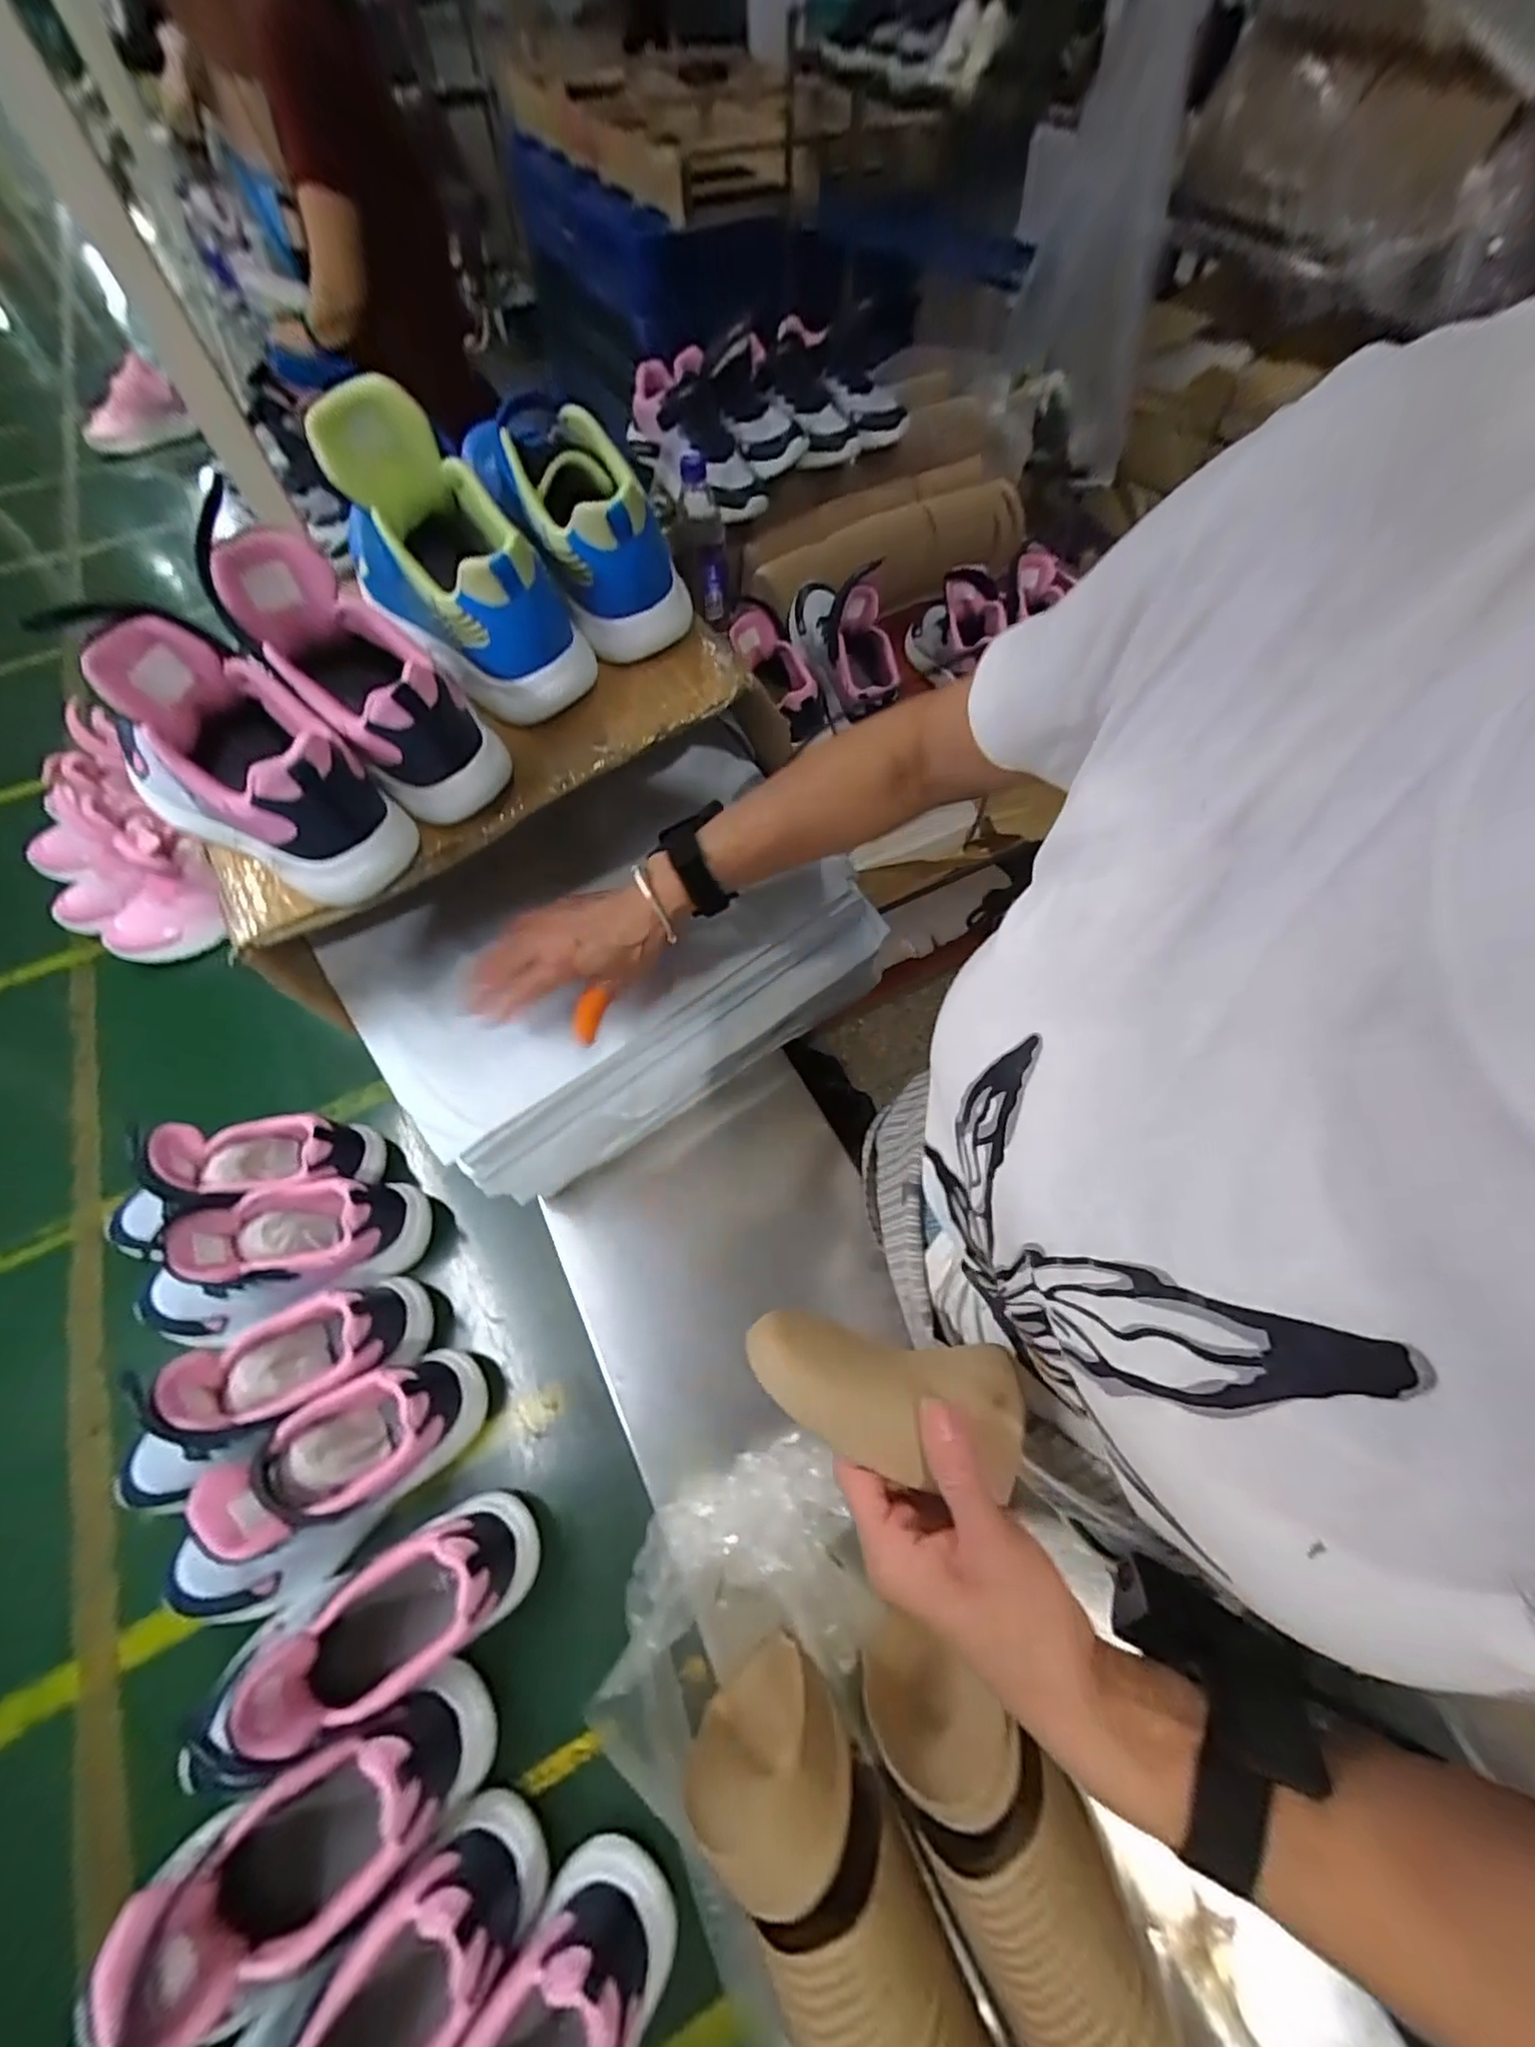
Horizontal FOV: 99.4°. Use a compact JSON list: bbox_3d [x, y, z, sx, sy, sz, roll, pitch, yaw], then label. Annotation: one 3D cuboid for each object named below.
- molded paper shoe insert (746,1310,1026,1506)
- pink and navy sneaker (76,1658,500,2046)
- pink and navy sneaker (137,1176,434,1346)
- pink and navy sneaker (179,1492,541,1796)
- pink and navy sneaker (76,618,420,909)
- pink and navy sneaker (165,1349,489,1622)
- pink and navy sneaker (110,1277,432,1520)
[{"bbox_3d":[0.056,0.178,0.312,0.131,0.026,0.058,10,62,3],"label":"molded paper shoe insert"},{"bbox_3d":[-0.262,0.471,0.372,0.177,0.099,0.077,-30,64,-14],"label":"pink and navy sneaker"},{"bbox_3d":[-0.415,0.189,0.533,0.228,0.095,0.087,-22,63,-10],"label":"pink and navy sneaker"},{"bbox_3d":[-0.270,0.397,0.414,0.218,0.107,0.081,-25,63,-11],"label":"pink and navy sneaker"},{"bbox_3d":[-0.307,-0.156,0.376,0.178,0.111,0.084,31,67,18],"label":"pink and navy sneaker"},{"bbox_3d":[-0.324,0.330,0.464,0.223,0.104,0.090,-33,65,-15],"label":"pink and navy sneaker"},{"bbox_3d":[-0.383,0.280,0.490,0.228,0.120,0.072,-33,65,-15],"label":"pink and navy sneaker"}]

